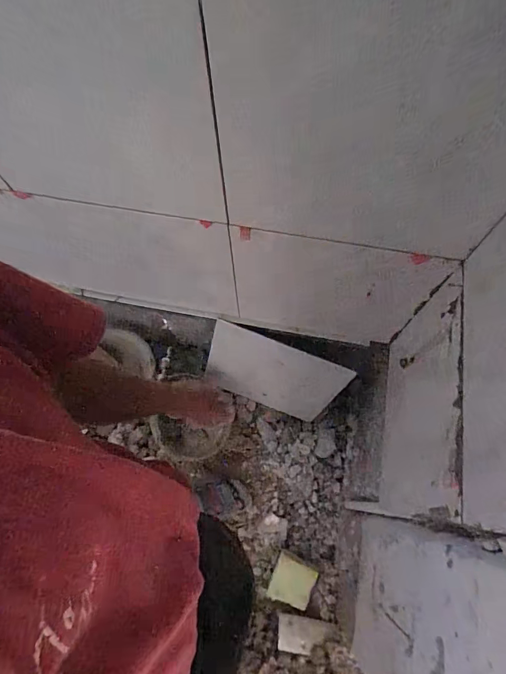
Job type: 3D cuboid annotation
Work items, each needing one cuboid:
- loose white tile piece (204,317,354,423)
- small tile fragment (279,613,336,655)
[{"bbox_3d":[0.057,0.127,1.228,0.406,0.359,0.009,19,52,-1],"label":"loose white tile piece"},{"bbox_3d":[0.151,0.874,1.158,0.171,0.013,0.089,-6,45,19],"label":"small tile fragment"}]

